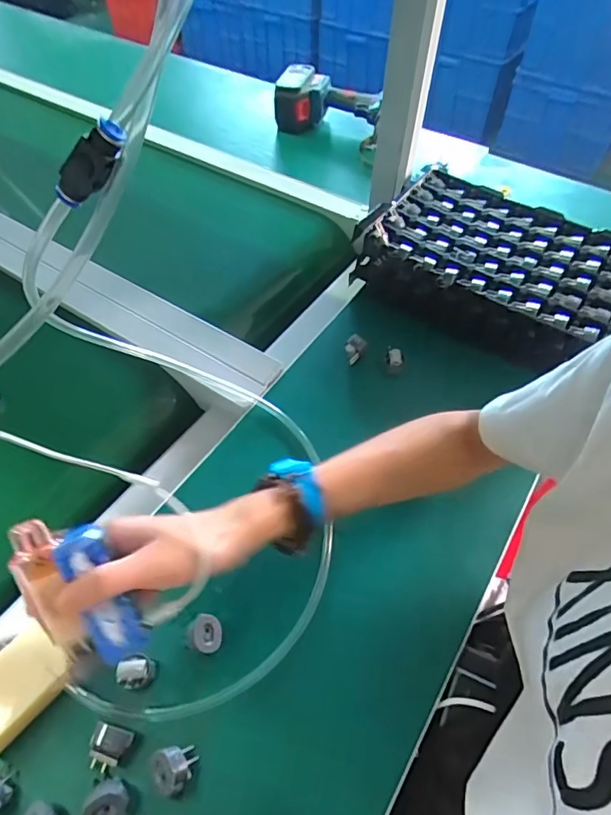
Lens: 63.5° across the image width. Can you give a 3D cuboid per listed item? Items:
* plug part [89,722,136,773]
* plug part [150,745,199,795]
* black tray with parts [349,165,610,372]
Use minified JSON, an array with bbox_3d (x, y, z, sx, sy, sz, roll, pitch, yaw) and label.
[{"bbox_3d":[-0.140,0.245,0.355,0.027,0.025,0.027,10,52,6],"label":"plug part"},{"bbox_3d":[-0.093,0.254,0.351,0.030,0.018,0.029,-29,58,-23],"label":"plug part"},{"bbox_3d":[0.249,-0.174,0.604,0.329,0.074,0.224,36,62,23],"label":"black tray with parts"}]

